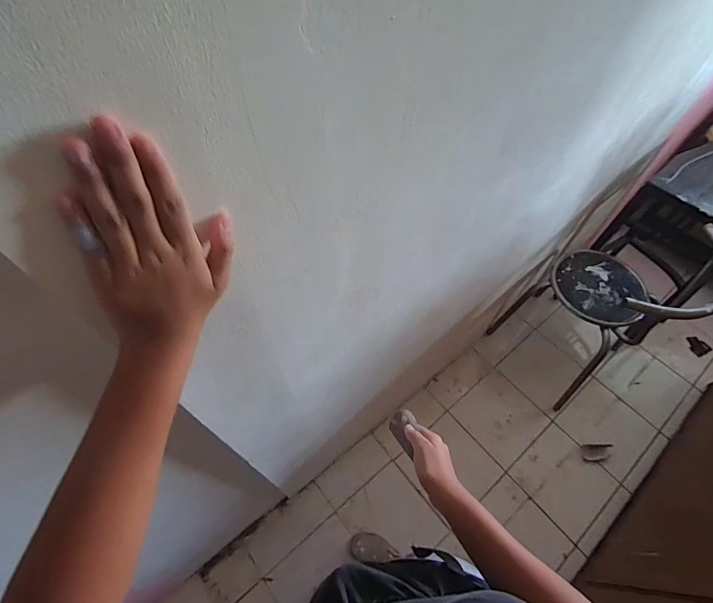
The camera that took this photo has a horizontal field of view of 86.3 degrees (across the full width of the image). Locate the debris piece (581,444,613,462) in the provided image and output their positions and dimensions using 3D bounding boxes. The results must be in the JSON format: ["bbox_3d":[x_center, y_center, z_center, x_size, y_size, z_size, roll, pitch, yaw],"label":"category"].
[{"bbox_3d":[0.966,0.607,1.525,0.121,0.015,0.068,1,57,-1],"label":"debris piece"}]

